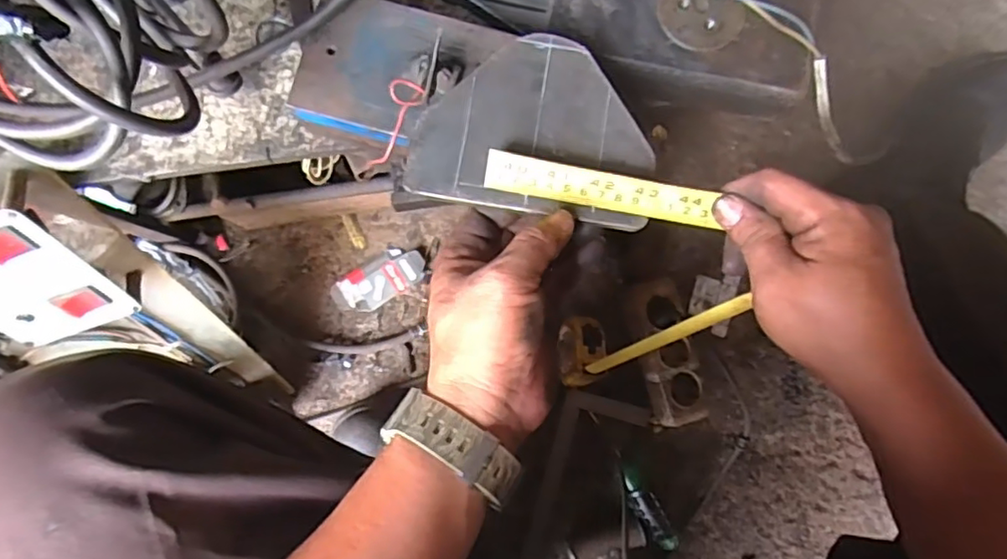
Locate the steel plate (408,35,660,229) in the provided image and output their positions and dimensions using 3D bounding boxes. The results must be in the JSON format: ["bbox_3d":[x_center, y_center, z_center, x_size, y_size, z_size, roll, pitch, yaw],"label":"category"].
[{"bbox_3d":[0.020,-0.091,0.357,0.137,0.007,0.103,10,83,-1],"label":"steel plate"}]

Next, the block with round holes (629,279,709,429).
[{"bbox_3d":[0.186,0.084,0.701,0.065,0.043,0.167,-11,84,-5],"label":"block with round holes"}]

